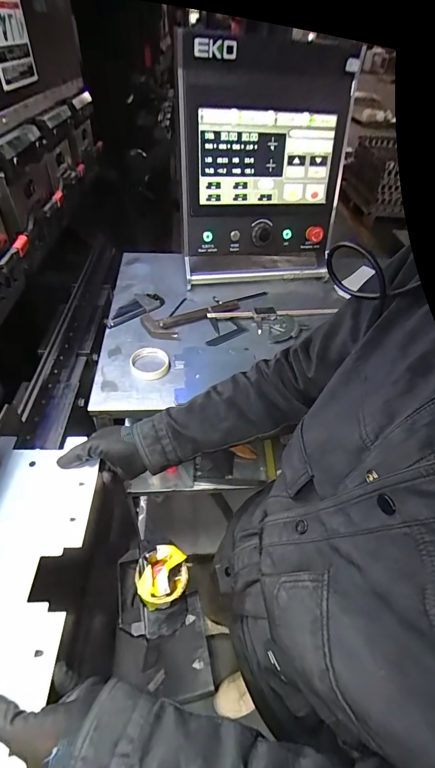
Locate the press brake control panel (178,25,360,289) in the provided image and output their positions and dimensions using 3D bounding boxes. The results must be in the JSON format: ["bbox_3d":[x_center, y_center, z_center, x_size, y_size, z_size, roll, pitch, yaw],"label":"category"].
[{"bbox_3d":[0.119,-0.525,0.904,0.419,0.510,0.159,-7,47,-13],"label":"press brake control panel"}]

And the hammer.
[{"bbox_3d":[-0.051,-0.170,0.883,0.266,0.024,0.096,-19,50,-23],"label":"hammer"}]

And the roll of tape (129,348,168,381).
[{"bbox_3d":[-0.147,-0.046,0.766,0.081,0.018,0.087,3,45,-3],"label":"roll of tape"}]

